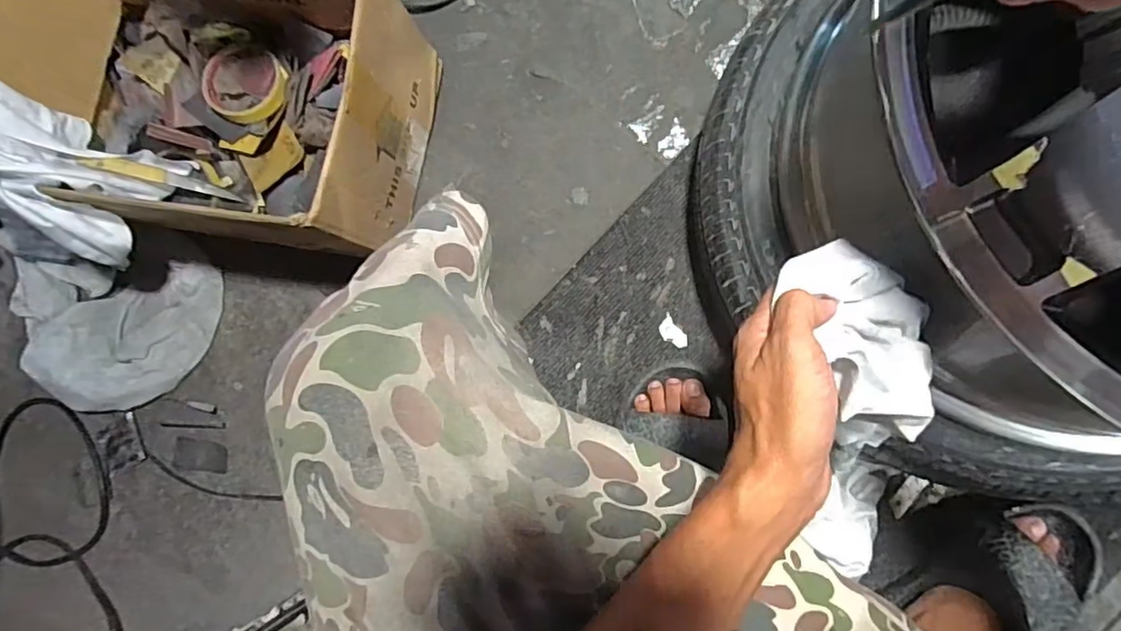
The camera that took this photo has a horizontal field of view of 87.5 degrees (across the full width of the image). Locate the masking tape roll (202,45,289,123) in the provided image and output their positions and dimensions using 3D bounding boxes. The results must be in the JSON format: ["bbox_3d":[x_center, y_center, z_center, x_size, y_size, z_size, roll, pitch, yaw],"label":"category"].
[{"bbox_3d":[-0.336,-0.247,0.624,0.085,0.018,0.082,0,88,11],"label":"masking tape roll"}]

